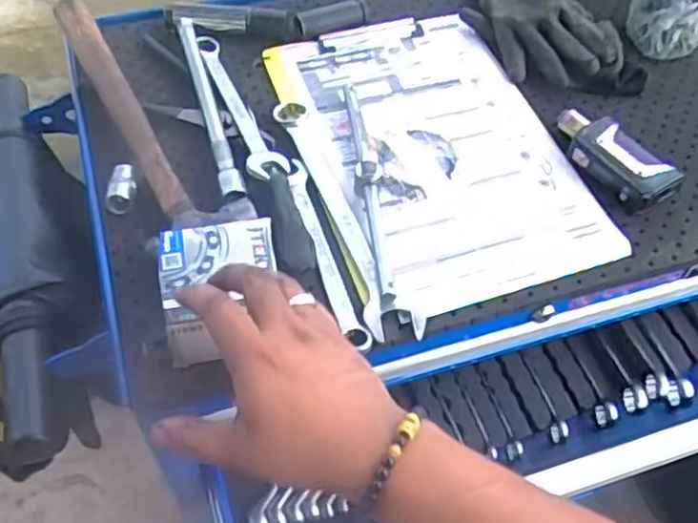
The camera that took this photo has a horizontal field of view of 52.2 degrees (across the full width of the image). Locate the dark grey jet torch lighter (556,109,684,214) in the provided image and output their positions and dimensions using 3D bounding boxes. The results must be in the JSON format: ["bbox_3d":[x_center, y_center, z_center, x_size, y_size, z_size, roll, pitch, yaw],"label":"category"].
[{"bbox_3d":[0.240,-0.098,0.654,0.062,0.027,0.120,-31,60,-23],"label":"dark grey jet torch lighter"}]

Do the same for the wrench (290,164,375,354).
[{"bbox_3d":[-0.021,-0.011,0.590,0.022,0.008,0.200,-13,54,-12],"label":"wrench"}]

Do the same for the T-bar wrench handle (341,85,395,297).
[{"bbox_3d":[0.018,-0.080,0.624,0.023,0.029,0.252,-4,53,-5],"label":"T-bar wrench handle"}]

